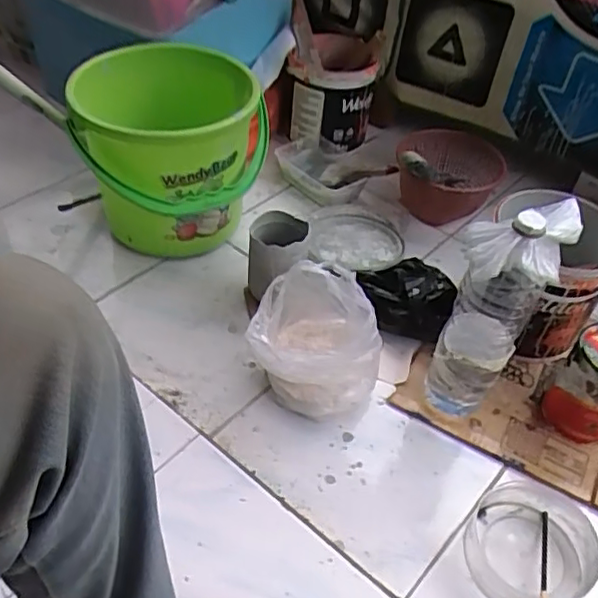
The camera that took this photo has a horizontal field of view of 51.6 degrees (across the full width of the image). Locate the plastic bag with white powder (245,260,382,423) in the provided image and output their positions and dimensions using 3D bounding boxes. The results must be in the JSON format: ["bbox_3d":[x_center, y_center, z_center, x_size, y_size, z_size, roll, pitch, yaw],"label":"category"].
[{"bbox_3d":[0.025,0.057,0.797,0.161,0.149,0.147,12,45,5],"label":"plastic bag with white powder"}]

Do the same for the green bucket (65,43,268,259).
[{"bbox_3d":[-0.201,-0.231,0.992,0.288,0.206,0.259,0,47,-4],"label":"green bucket"}]

